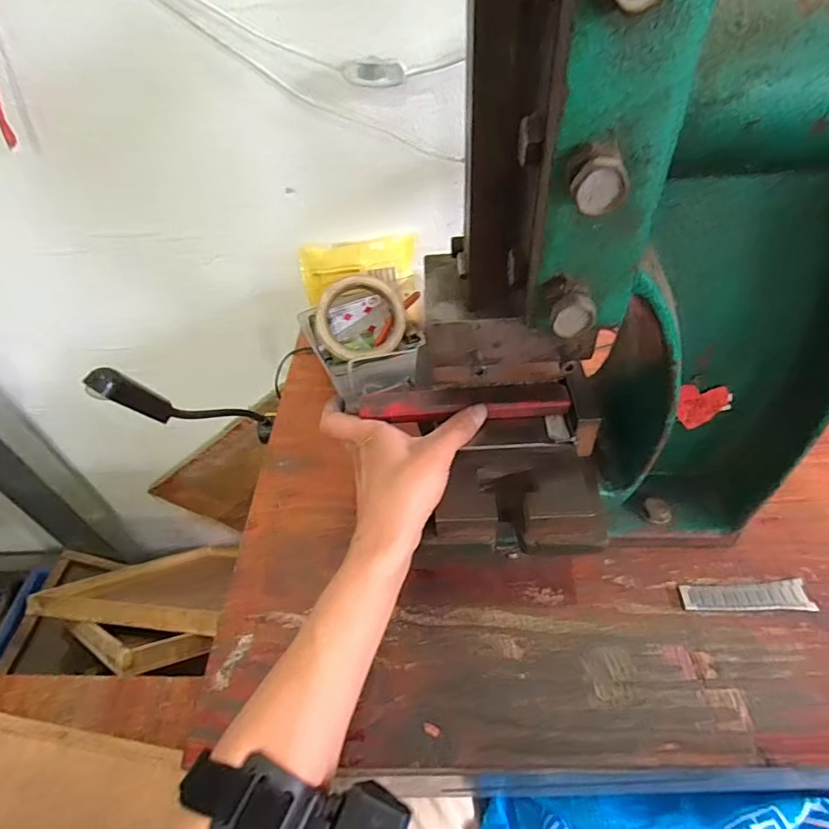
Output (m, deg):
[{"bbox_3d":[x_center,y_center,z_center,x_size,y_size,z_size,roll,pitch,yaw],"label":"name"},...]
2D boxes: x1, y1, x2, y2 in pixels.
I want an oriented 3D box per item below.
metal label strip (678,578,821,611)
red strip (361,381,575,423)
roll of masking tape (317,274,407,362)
[{"bbox_3d":[0.246,0.136,0.373,0.089,0.006,0.021,-3,46,4],"label":"metal label strip"},{"bbox_3d":[0.036,-0.010,0.368,0.148,0.011,0.026,-2,46,3],"label":"red strip"},{"bbox_3d":[-0.067,-0.109,0.569,0.094,0.024,0.094,-10,83,-13],"label":"roll of masking tape"}]

